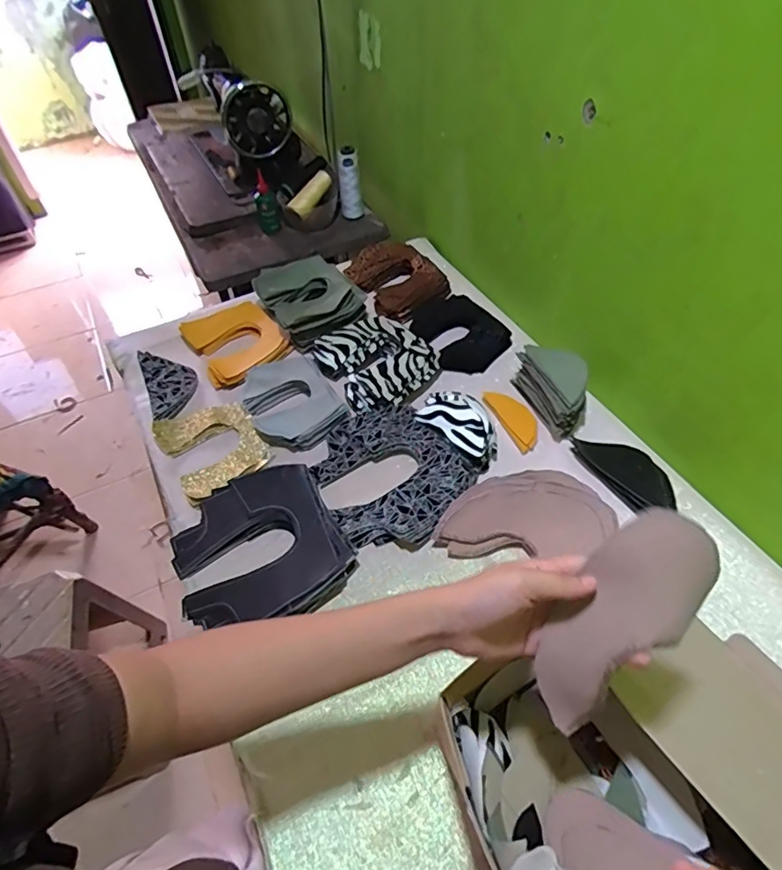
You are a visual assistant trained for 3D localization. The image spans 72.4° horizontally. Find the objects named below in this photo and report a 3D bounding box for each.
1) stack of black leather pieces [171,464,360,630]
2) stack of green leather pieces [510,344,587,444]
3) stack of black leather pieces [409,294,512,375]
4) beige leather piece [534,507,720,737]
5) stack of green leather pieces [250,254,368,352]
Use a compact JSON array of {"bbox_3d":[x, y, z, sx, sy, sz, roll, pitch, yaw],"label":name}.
[{"bbox_3d":[-0.157,0.131,0.634,0.191,0.033,0.200,-22,53,-15],"label":"stack of black leather pieces"},{"bbox_3d":[0.227,-0.069,0.744,0.058,0.083,0.127,-16,52,-11],"label":"stack of green leather pieces"},{"bbox_3d":[0.109,-0.176,0.873,0.122,0.050,0.167,-23,53,-15],"label":"stack of black leather pieces"},{"bbox_3d":[0.159,0.133,0.378,0.067,0.056,0.170,38,103,28],"label":"beige leather piece"},{"bbox_3d":[-0.136,-0.230,0.901,0.151,0.058,0.178,-34,57,-22],"label":"stack of green leather pieces"}]

